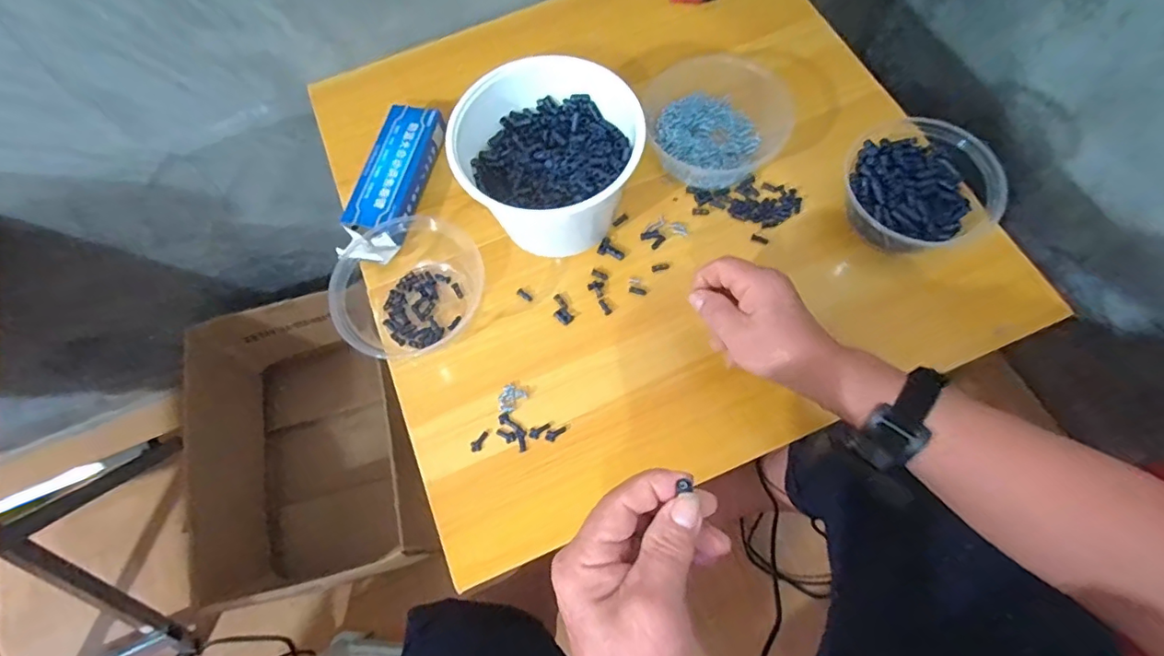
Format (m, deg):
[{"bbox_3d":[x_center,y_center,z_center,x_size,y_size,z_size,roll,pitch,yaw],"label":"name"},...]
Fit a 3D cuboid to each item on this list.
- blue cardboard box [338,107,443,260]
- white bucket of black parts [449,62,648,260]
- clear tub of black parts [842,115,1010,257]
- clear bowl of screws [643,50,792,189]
[{"bbox_3d":[-0.193,-0.149,0.559,0.064,0.031,0.179,14,70,7],"label":"blue cardboard box"},{"bbox_3d":[-0.030,-0.154,0.508,0.158,0.111,0.141,3,69,3],"label":"white bucket of black parts"},{"bbox_3d":[0.297,-0.132,0.497,0.134,0.062,0.132,-1,69,2],"label":"clear tub of black parts"},{"bbox_3d":[0.135,-0.214,0.547,0.131,0.058,0.134,-11,69,-2],"label":"clear bowl of screws"}]

